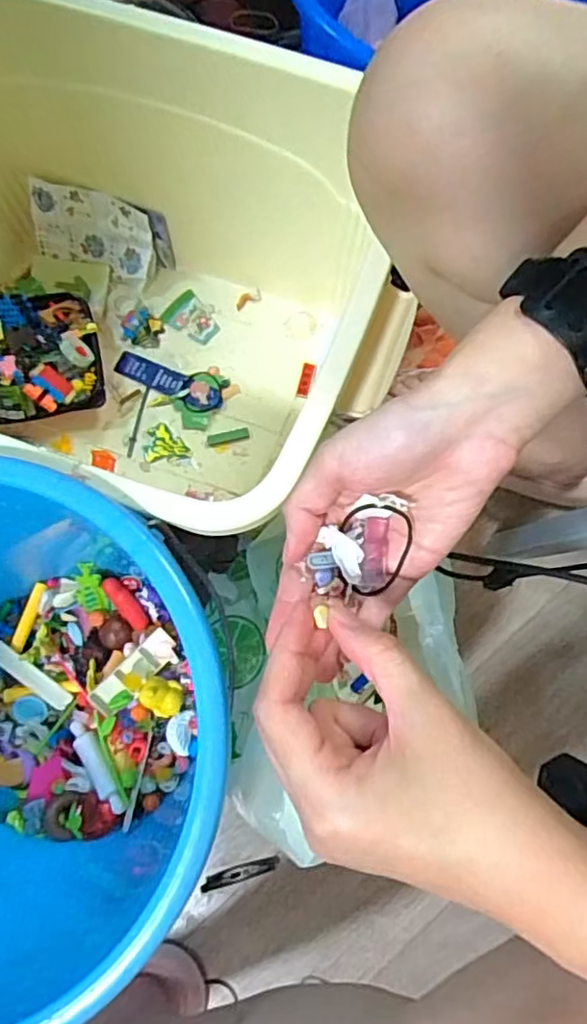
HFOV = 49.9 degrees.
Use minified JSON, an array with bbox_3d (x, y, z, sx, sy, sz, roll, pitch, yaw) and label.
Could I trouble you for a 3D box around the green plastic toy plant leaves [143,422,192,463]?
[{"bbox_3d":[-0.147,-0.081,0.723,0.054,0.005,0.044,-10,77,-2],"label":"green plastic toy plant leaves"}]

